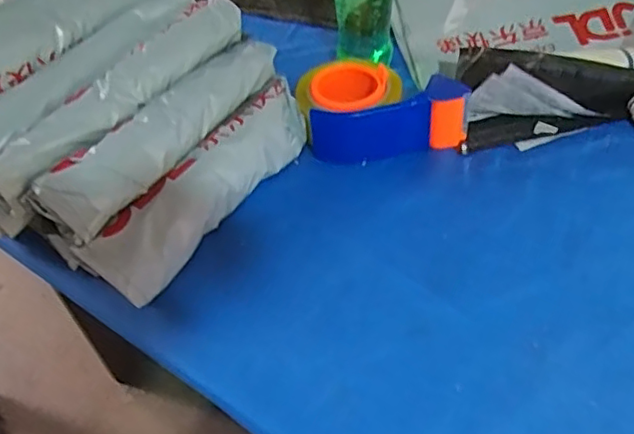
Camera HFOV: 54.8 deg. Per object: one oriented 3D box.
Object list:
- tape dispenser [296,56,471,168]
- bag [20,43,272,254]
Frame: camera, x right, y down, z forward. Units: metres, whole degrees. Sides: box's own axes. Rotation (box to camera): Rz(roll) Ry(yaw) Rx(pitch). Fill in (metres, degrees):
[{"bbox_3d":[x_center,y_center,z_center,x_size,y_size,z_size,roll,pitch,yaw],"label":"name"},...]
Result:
[{"bbox_3d":[0.063,-0.110,0.609,0.161,0.061,0.099,-3,46,3],"label":"tape dispenser"},{"bbox_3d":[-0.130,-0.078,0.544,0.056,0.040,0.253,29,55,29],"label":"bag"}]

